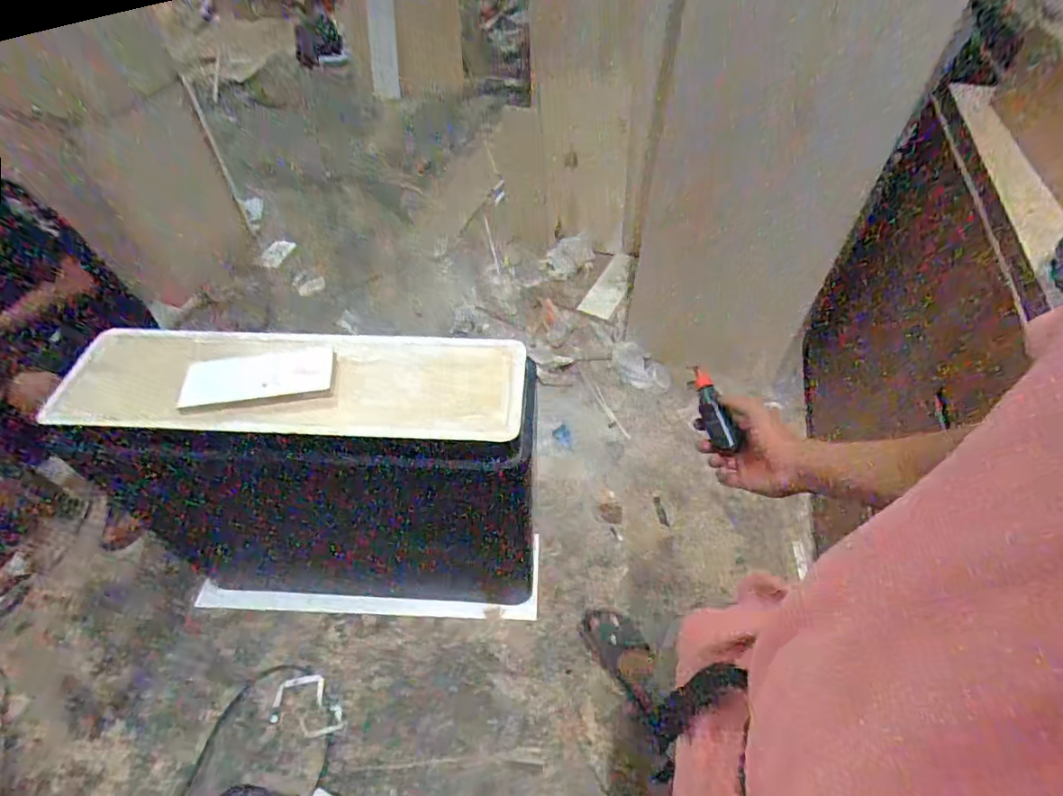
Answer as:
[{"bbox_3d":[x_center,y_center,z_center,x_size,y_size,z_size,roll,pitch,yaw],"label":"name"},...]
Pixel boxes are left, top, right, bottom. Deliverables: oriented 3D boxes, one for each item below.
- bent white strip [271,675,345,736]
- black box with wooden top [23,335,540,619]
[{"bbox_3d":[-0.483,0.674,1.221,0.170,0.012,0.097,28,56,20],"label":"bent white strip"},{"bbox_3d":[-0.389,0.203,1.158,0.806,0.702,0.274,0,51,-1],"label":"black box with wooden top"}]

